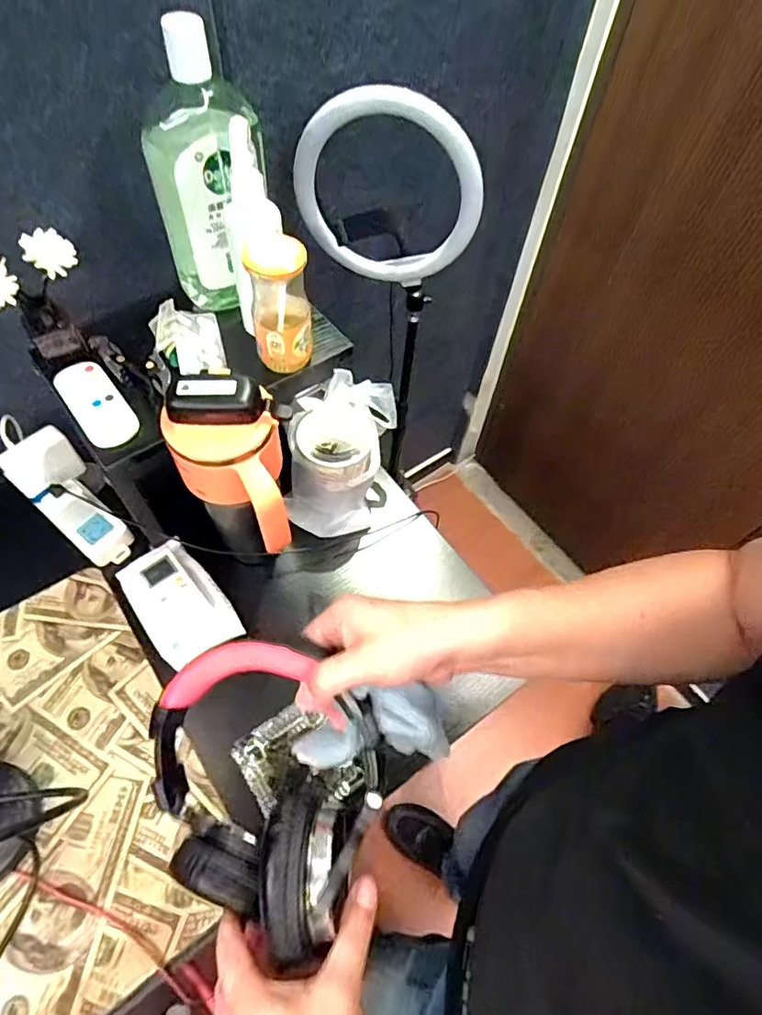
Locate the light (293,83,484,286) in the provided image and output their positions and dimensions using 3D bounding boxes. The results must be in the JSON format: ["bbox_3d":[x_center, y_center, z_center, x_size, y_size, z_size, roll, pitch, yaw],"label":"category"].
[{"bbox_3d":[0.010,-0.405,0.709,0.245,0.261,0.050,11,69,1],"label":"light"}]

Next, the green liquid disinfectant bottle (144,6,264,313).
[{"bbox_3d":[-0.167,-0.325,0.552,0.100,0.243,0.081,10,58,2],"label":"green liquid disinfectant bottle"}]

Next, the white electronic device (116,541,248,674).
[{"bbox_3d":[-0.228,0.108,0.627,0.087,0.055,0.149,-34,67,-22],"label":"white electronic device"}]

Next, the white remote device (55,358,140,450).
[{"bbox_3d":[-0.292,-0.108,0.563,0.050,0.014,0.116,-35,67,-22],"label":"white remote device"}]

